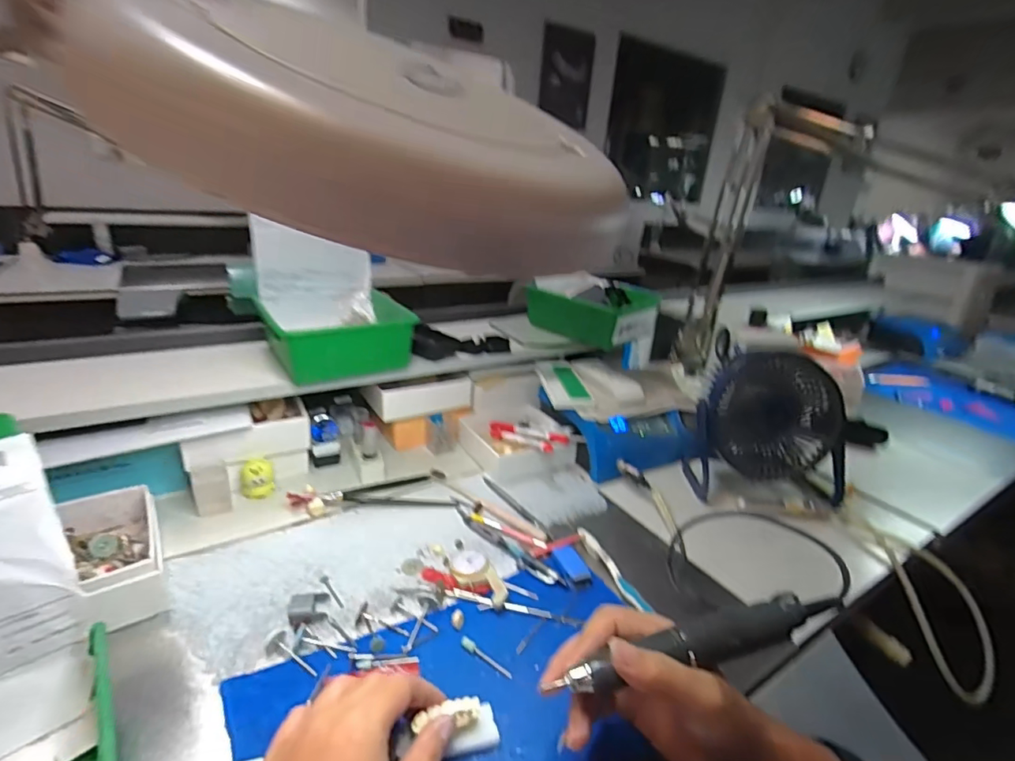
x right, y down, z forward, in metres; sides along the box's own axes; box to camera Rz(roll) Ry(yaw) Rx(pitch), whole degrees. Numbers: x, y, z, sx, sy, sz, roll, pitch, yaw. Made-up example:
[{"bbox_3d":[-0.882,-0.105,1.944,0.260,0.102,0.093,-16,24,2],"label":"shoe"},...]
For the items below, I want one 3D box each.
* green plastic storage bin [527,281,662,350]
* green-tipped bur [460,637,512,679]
[{"bbox_3d":[0.136,-0.110,0.791,0.172,0.067,0.138,20,27,33],"label":"green plastic storage bin"},{"bbox_3d":[-0.018,0.222,0.397,0.050,0.008,0.010,20,27,32],"label":"green-tipped bur"}]

